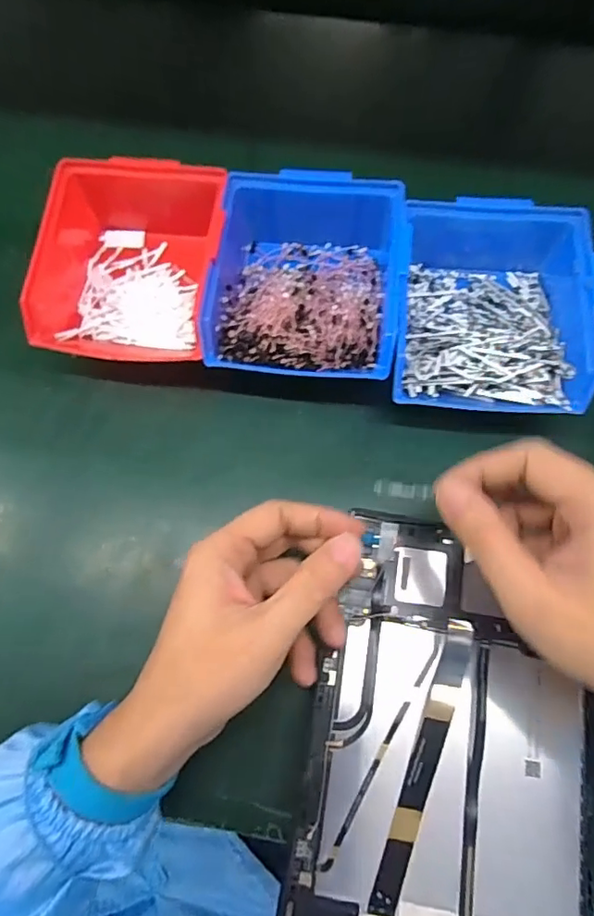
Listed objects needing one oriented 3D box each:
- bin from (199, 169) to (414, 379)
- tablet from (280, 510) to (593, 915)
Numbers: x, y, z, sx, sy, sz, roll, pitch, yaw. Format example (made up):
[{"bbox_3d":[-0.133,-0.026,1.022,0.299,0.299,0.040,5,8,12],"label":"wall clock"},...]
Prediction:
[{"bbox_3d":[0.006,-0.117,0.376,0.124,0.069,0.133,4,72,2],"label":"bin"},{"bbox_3d":[0.081,0.157,0.290,0.146,0.014,0.235,9,74,5],"label":"tablet"}]

